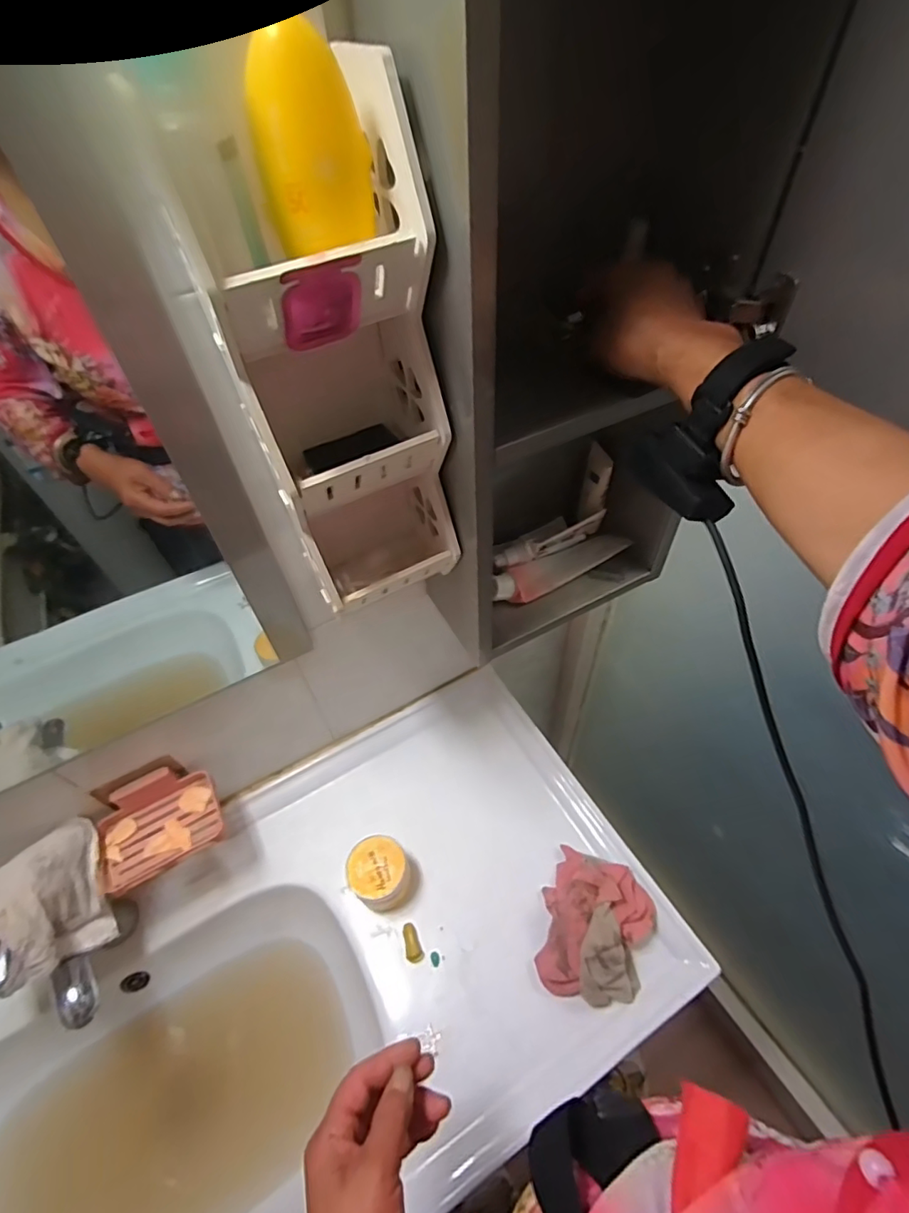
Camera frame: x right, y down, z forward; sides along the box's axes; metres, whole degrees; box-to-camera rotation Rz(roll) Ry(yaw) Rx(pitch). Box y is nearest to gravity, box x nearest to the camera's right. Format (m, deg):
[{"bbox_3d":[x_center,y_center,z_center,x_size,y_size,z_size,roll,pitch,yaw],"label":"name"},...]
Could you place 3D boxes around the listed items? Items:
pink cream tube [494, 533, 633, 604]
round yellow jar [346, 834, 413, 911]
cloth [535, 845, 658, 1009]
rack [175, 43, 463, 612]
[{"bbox_3d":[0.117,-0.048,0.603,0.172,0.035,0.049,-27,53,-18],"label":"pink cream tube"},{"bbox_3d":[-0.089,0.320,0.630,0.067,0.065,0.068,-2,49,2],"label":"round yellow jar"},{"bbox_3d":[0.161,0.354,0.584,0.117,0.054,0.141,11,51,13],"label":"cloth"},{"bbox_3d":[-0.075,-0.132,0.369,0.120,0.333,0.094,-24,52,-16],"label":"rack"}]

